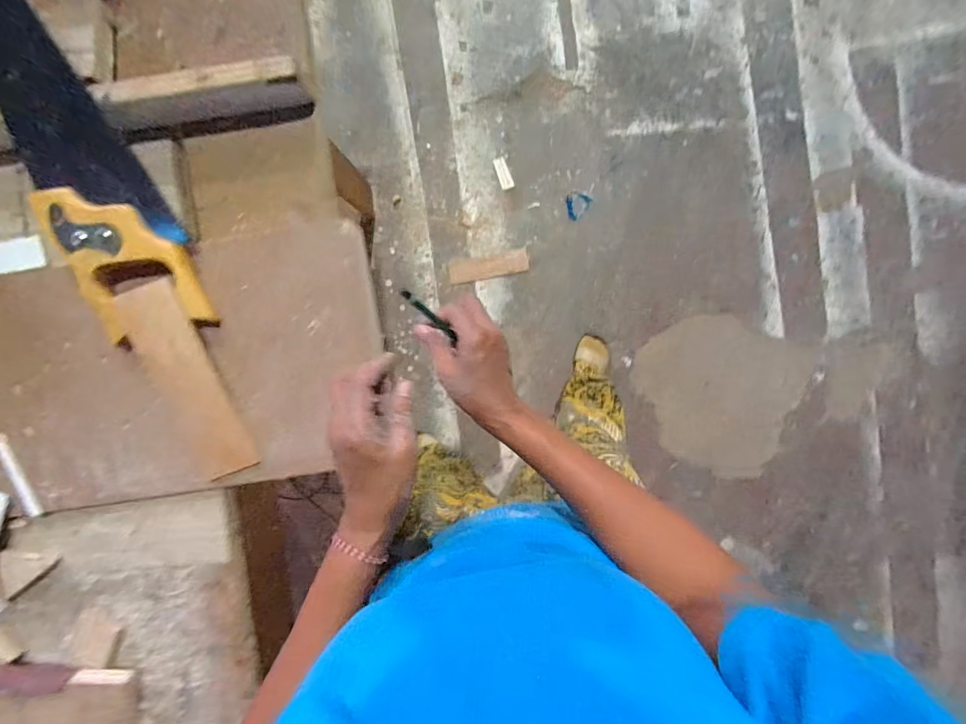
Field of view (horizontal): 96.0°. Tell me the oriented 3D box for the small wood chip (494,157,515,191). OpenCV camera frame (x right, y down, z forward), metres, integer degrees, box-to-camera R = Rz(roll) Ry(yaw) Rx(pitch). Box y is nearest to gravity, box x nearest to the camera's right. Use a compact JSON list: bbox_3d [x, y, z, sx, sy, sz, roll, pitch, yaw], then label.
[{"bbox_3d":[0.053,-0.488,1.126,0.033,0.004,0.081,-22,95,3],"label":"small wood chip"}]

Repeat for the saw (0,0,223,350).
[{"bbox_3d":[-0.351,-0.202,0.351,0.094,0.038,0.397,-24,95,3],"label":"saw"}]

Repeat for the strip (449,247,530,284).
[{"bbox_3d":[0.016,-0.252,1.146,0.207,0.012,0.060,-11,95,2],"label":"strip"}]

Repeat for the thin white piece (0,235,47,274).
[{"bbox_3d":[-0.422,-0.094,0.388,0.065,0.007,0.027,-9,95,2],"label":"thin white piece"}]

